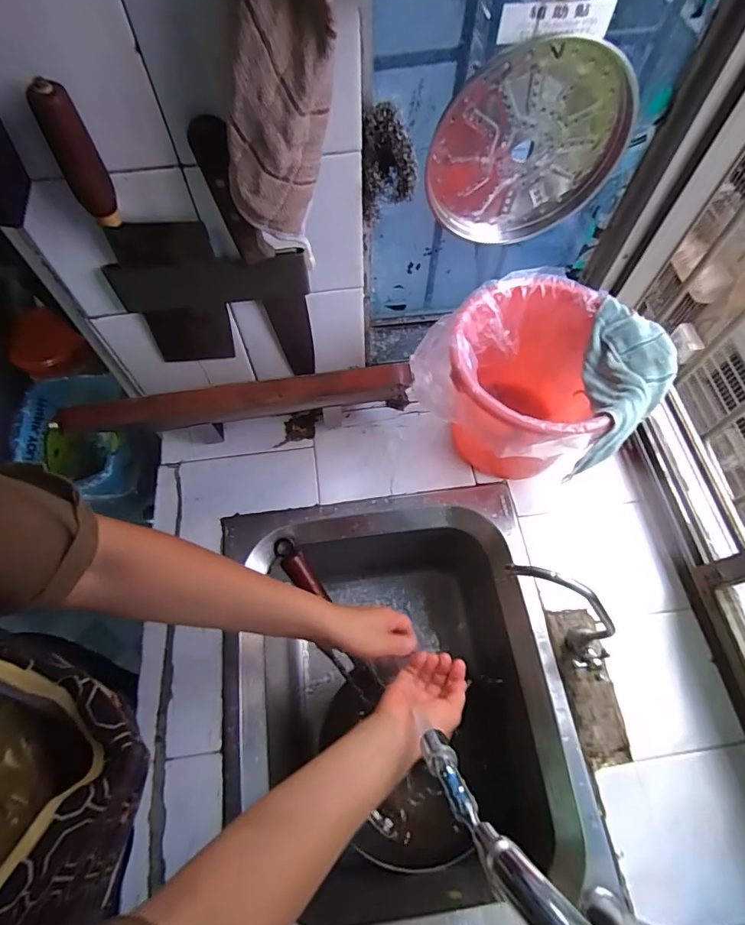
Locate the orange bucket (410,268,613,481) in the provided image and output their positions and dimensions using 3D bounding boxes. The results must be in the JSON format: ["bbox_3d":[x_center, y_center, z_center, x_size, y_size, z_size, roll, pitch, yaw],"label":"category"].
[{"bbox_3d":[0.188,-0.092,0.626,0.201,0.194,0.227,-32,68,-14],"label":"orange bucket"}]

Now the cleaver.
[{"bbox_3d":[-0.205,-0.190,0.459,0.098,0.303,0.024,-7,64,-4],"label":"cleaver"}]

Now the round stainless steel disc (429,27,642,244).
[{"bbox_3d":[0.179,-0.357,0.556,0.221,0.218,0.016,-6,64,-4],"label":"round stainless steel disc"}]

